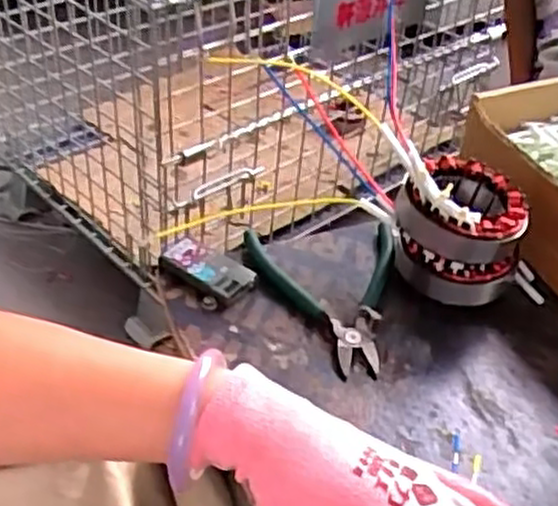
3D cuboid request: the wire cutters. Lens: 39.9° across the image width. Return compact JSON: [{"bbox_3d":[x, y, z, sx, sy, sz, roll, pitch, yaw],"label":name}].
[{"bbox_3d":[0.038,0.026,0.556,0.105,0.021,0.145,-2,40,-8],"label":"wire cutters"}]

